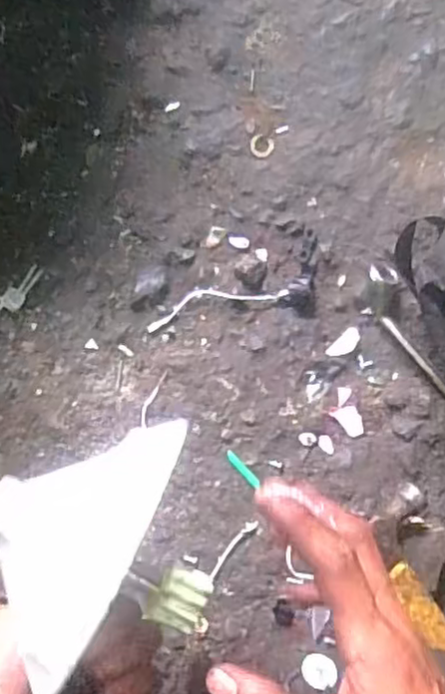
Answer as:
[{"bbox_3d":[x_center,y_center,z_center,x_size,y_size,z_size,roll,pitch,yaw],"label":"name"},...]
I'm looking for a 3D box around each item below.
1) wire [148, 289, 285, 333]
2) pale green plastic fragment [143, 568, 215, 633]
[{"bbox_3d":[-0.006,-0.038,0.537,0.115,0.004,0.023,-15,89,2],"label":"wire"},{"bbox_3d":[-0.020,0.115,0.304,0.024,0.016,0.023,25,89,0],"label":"pale green plastic fragment"}]

